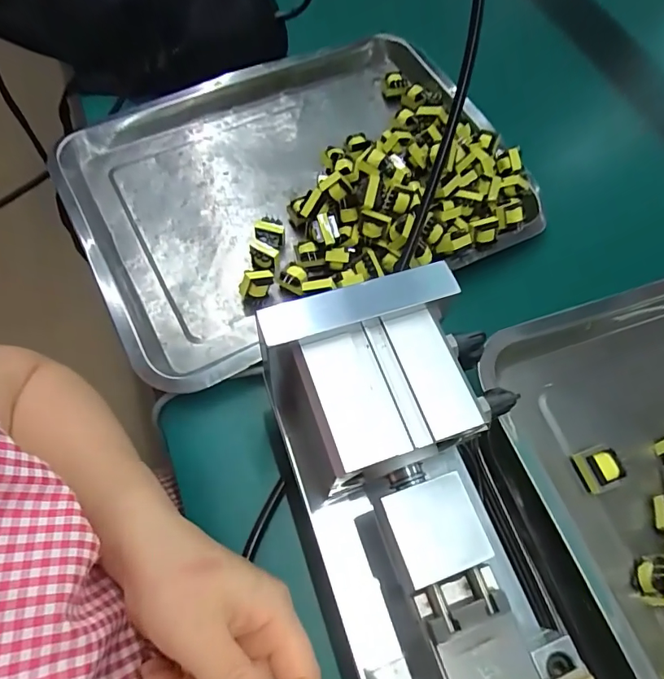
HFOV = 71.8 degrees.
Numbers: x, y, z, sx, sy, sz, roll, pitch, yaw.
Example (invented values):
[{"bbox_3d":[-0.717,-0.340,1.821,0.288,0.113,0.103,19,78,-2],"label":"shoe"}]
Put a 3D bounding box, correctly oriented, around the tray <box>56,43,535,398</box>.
[{"bbox_3d":[-0.031,-0.144,0.409,0.367,0.056,0.282,-27,65,-11],"label":"tray"}]

